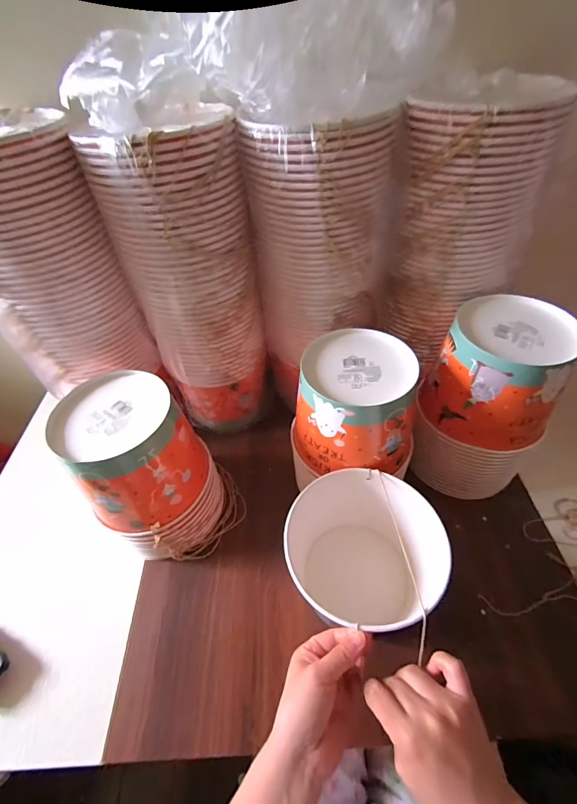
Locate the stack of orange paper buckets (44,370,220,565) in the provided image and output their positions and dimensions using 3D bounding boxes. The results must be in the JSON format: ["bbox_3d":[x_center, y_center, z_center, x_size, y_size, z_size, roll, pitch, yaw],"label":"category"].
[{"bbox_3d":[-0.174,0.086,0.460,0.135,0.215,0.148,-35,55,-24],"label":"stack of orange paper buckets"}]

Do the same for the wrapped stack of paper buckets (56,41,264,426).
[{"bbox_3d":[-0.123,-0.152,0.481,0.154,0.447,0.134,-19,50,-12],"label":"wrapped stack of paper buckets"}]

